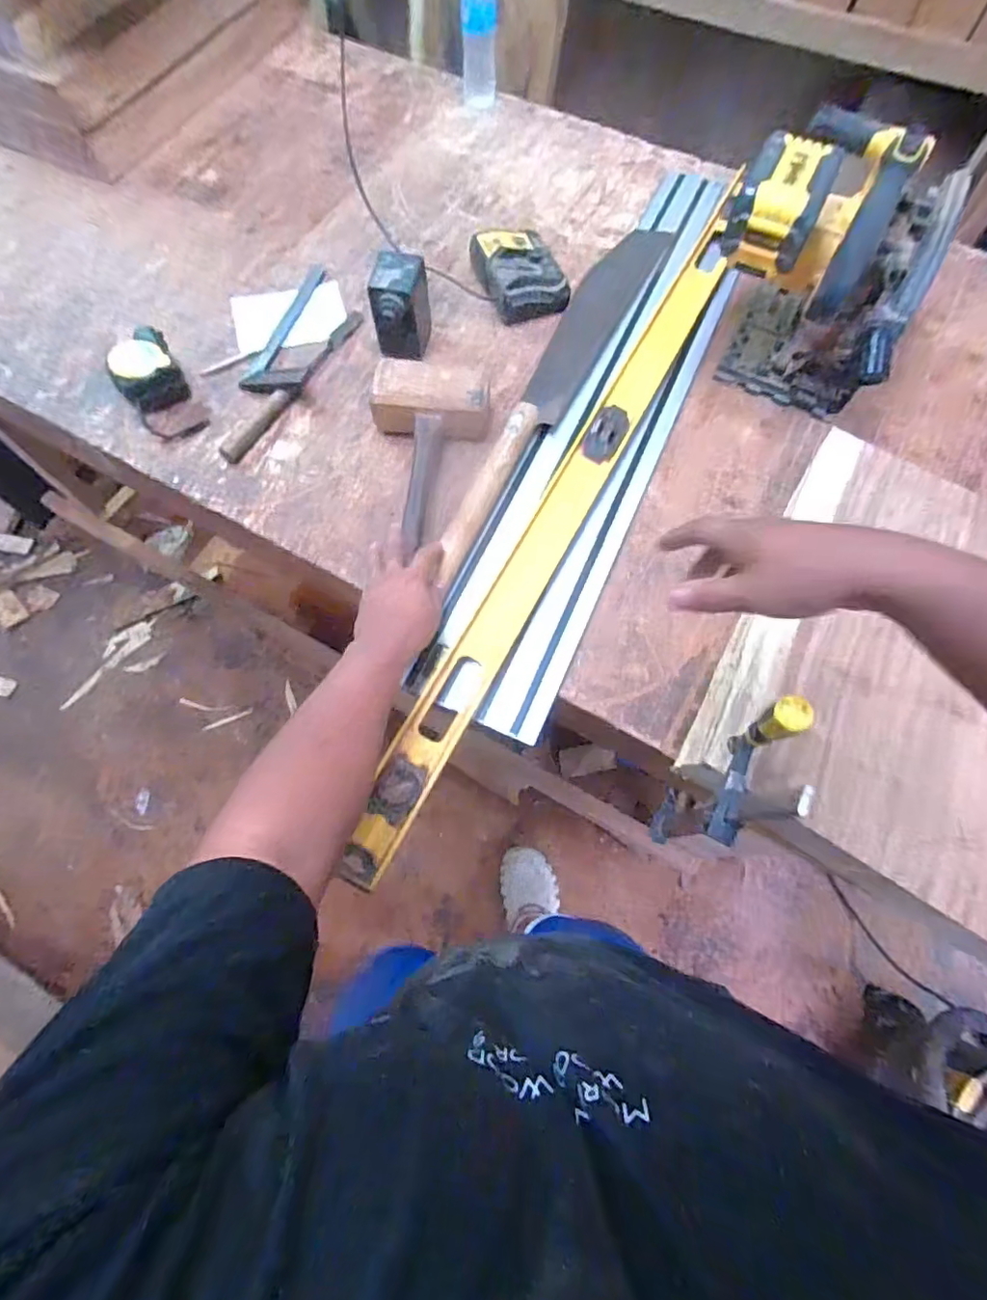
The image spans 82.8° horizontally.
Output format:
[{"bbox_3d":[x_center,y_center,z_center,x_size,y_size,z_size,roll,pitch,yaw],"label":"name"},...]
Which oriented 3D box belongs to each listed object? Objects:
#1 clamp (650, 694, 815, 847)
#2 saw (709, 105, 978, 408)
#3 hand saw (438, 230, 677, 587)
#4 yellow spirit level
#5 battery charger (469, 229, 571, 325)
[{"bbox_3d":[0.204,0.136,0.536,0.034,0.345,0.099,15,70,5],"label":"clamp"},{"bbox_3d":[0.413,-0.492,0.707,0.237,0.226,0.284,25,71,8],"label":"saw"},{"bbox_3d":[0.093,-0.380,0.764,0.081,0.031,0.686,26,68,8],"label":"hand saw"},{"bbox_3d":[0.111,-0.219,0.700,0.067,0.020,1.048,27,72,8],"label":"yellow spirit level"},{"bbox_3d":[0.040,-0.553,0.823,0.123,0.054,0.143,-22,72,-9],"label":"battery charger"}]

